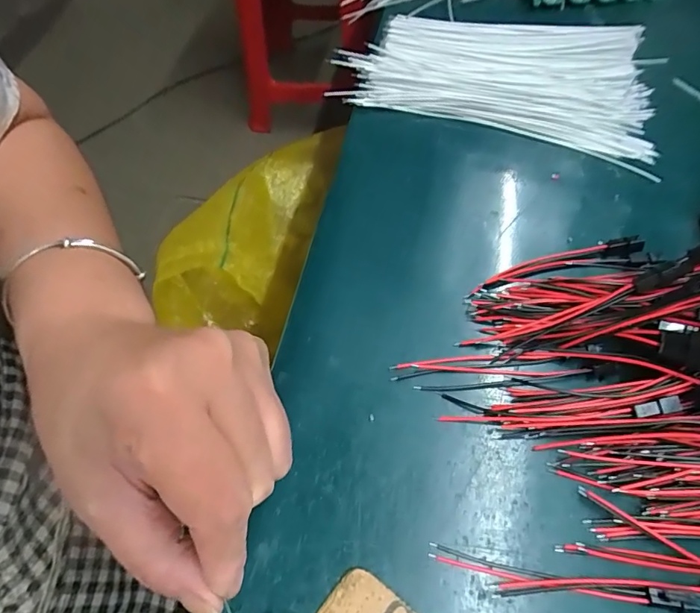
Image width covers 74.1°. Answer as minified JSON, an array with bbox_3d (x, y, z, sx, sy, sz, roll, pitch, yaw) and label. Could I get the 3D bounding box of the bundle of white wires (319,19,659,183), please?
[{"bbox_3d":[0.104,-0.163,0.324,0.209,0.024,0.123,11,62,5],"label":"bundle of white wires"}]

